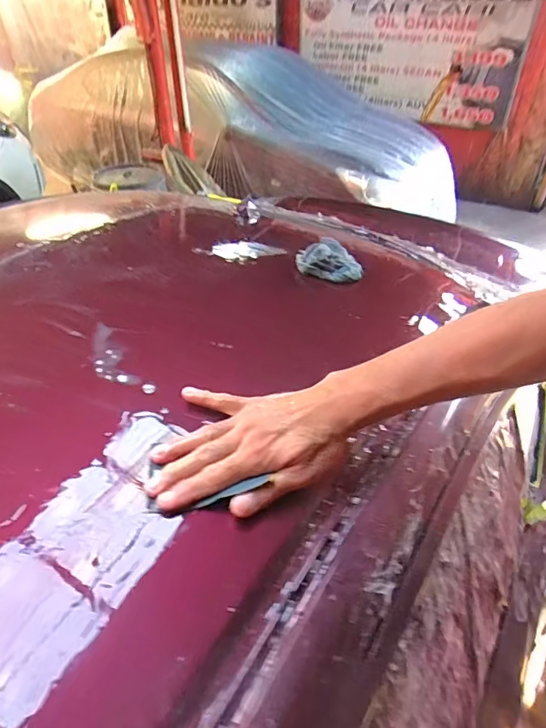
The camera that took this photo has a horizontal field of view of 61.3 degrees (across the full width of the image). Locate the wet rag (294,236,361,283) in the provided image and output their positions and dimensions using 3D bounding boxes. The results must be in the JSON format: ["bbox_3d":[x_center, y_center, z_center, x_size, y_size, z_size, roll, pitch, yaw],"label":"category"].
[{"bbox_3d":[0.092,-0.168,0.757,0.106,0.050,0.065,16,43,18],"label":"wet rag"}]

